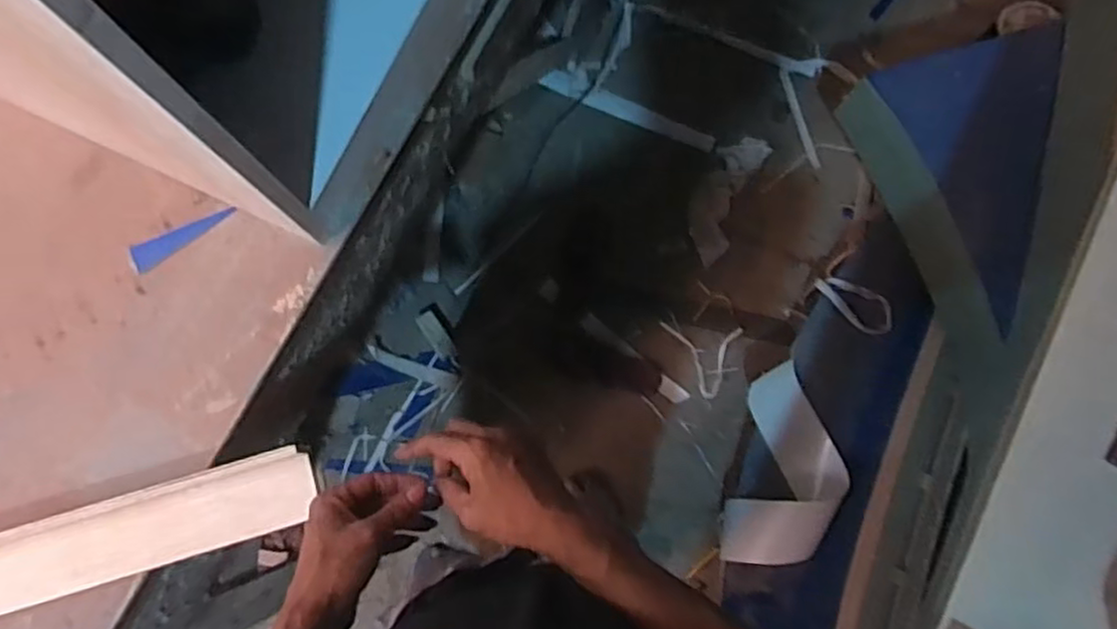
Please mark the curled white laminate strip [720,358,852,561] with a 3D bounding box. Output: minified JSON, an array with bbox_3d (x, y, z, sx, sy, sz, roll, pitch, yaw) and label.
[{"bbox_3d":[0.441,0.291,1.337,0.197,0.032,0.378,11,81,17],"label":"curled white laminate strip"}]

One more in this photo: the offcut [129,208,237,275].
[{"bbox_3d":[-0.395,-0.083,0.742,0.115,0.006,0.026,-33,88,-10],"label":"offcut"}]

